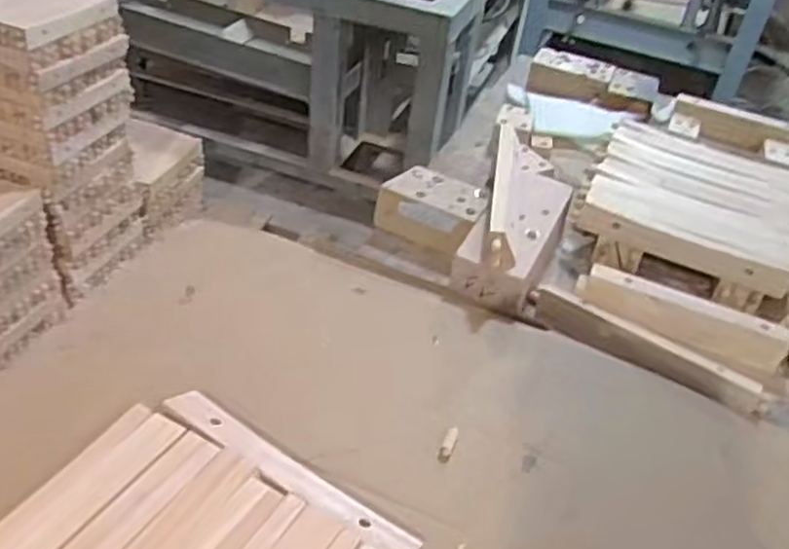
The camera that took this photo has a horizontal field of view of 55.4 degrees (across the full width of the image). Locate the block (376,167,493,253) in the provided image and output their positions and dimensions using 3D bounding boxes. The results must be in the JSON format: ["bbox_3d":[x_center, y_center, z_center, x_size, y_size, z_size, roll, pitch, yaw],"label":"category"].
[{"bbox_3d":[0.047,-0.080,0.949,0.125,0.061,0.090,23,40,16],"label":"block"}]

